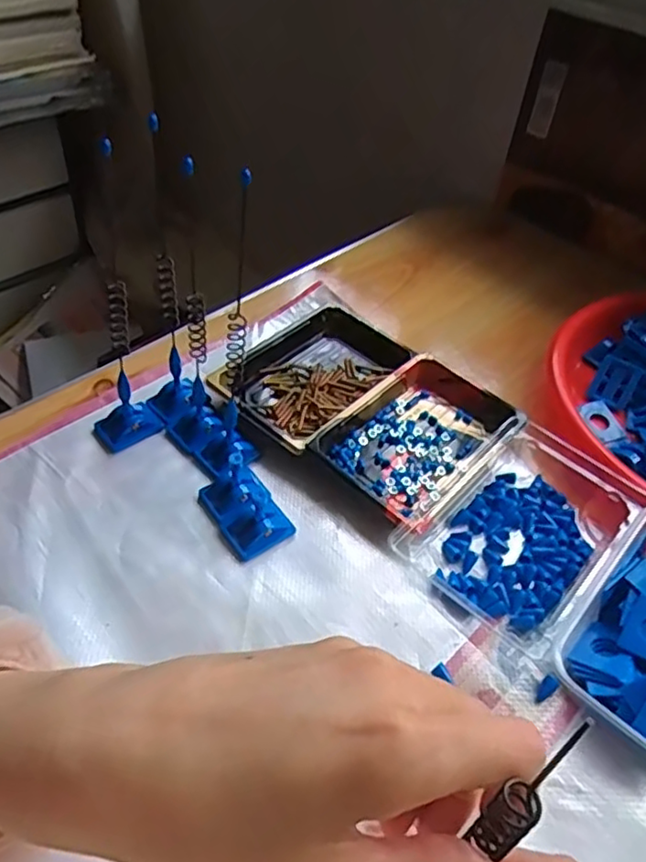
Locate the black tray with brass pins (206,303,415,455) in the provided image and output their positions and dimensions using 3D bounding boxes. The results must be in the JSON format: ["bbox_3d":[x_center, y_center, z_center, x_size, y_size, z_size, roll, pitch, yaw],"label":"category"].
[{"bbox_3d":[-0.008,-0.050,0.554,0.106,0.023,0.165,34,53,23],"label":"black tray with brass pins"}]

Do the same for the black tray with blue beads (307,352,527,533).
[{"bbox_3d":[0.078,0.004,0.511,0.109,0.029,0.159,36,53,25],"label":"black tray with blue beads"}]

